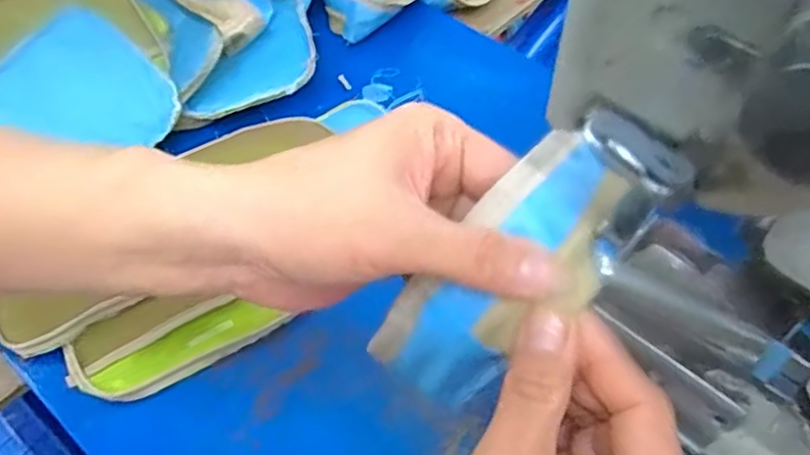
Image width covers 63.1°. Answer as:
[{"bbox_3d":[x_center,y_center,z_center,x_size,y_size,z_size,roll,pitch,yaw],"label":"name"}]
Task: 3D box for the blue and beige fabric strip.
[{"bbox_3d":[0.040,0.020,0.258,0.055,0.036,0.120,43,97,25],"label":"blue and beige fabric strip"}]

